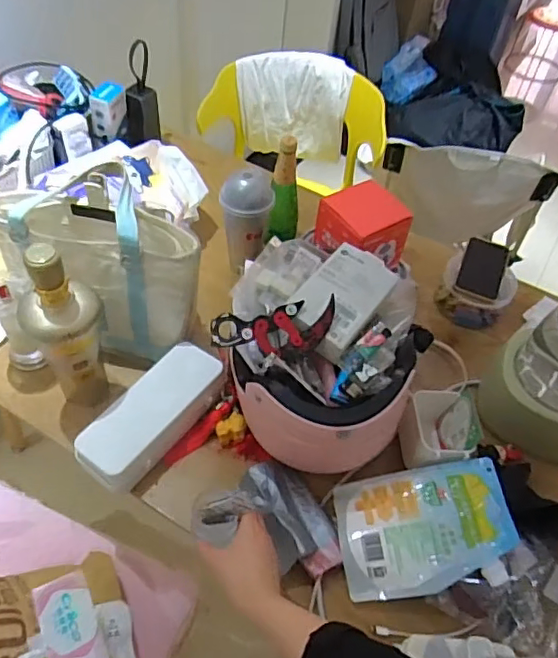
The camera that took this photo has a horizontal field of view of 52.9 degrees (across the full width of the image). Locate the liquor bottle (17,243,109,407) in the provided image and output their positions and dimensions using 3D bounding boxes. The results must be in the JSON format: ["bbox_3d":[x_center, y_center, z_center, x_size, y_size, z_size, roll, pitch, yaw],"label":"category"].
[{"bbox_3d":[-0.266,0.017,0.716,0.089,0.282,0.070,-24,58,-23],"label":"liquor bottle"}]

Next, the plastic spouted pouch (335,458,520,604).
[{"bbox_3d":[0.179,0.244,0.695,0.208,0.048,0.150,-8,46,4],"label":"plastic spouted pouch"}]

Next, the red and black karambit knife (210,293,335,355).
[{"bbox_3d":[-0.005,0.001,0.650,0.145,0.014,0.055,-10,89,4],"label":"red and black karambit knife"}]

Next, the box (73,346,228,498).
[{"bbox_3d":[-0.173,0.115,0.766,0.099,0.055,0.219,33,55,19],"label":"box"}]

